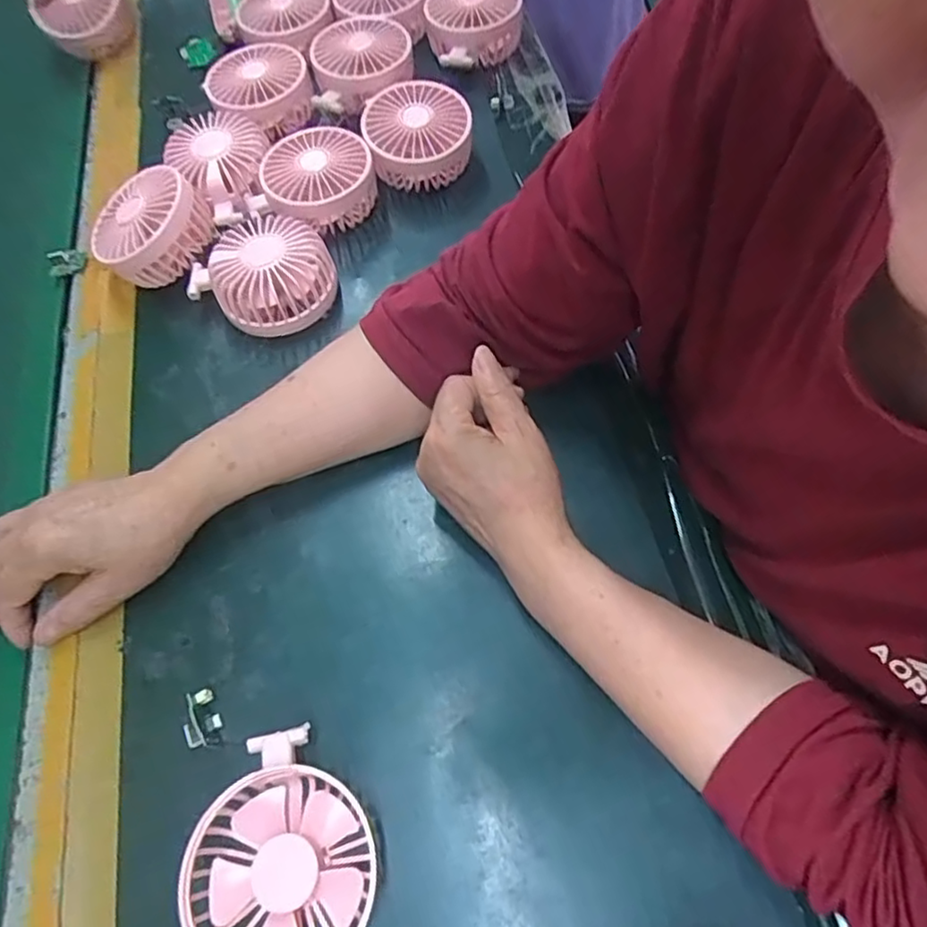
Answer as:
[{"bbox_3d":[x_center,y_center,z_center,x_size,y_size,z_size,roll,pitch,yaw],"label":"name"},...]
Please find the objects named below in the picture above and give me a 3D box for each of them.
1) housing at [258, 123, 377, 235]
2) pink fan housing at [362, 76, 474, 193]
[{"bbox_3d":[-0.114,-0.227,0.513,0.085,0.041,0.085,-3,62,6],"label":"housing"},{"bbox_3d":[-0.038,-0.274,0.538,0.086,0.046,0.092,-7,63,-1],"label":"pink fan housing"}]

